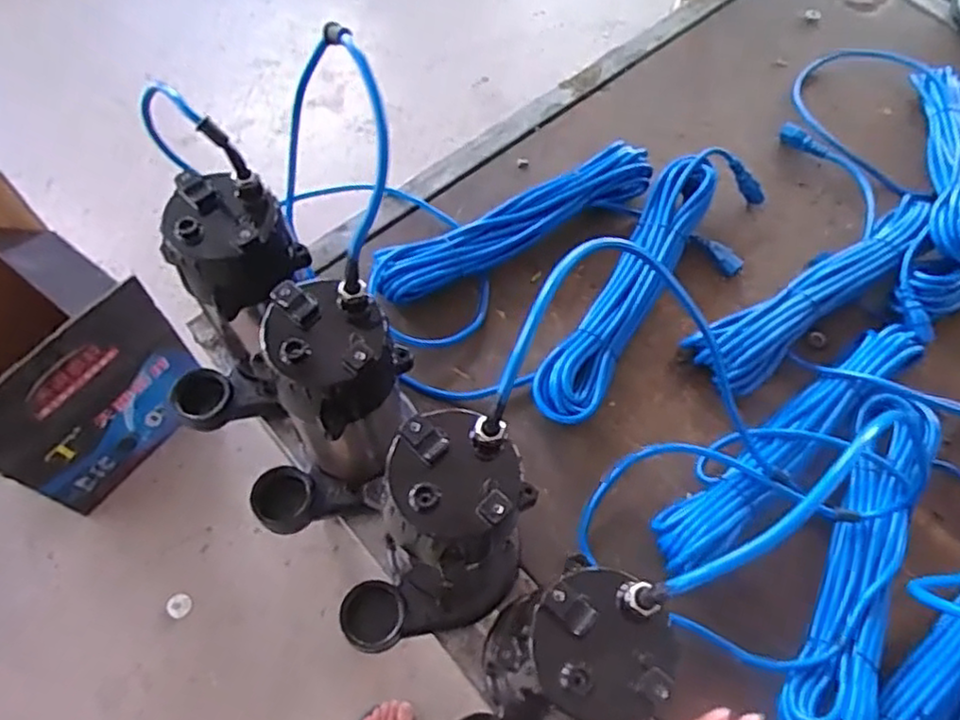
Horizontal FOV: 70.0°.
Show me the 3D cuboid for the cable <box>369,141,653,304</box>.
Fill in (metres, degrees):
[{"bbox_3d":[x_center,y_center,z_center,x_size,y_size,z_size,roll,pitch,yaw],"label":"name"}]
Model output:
[{"bbox_3d":[0.039,-0.149,0.761,0.353,0.056,0.069,-26,67,-14],"label":"cable"}]

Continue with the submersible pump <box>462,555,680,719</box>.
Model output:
[{"bbox_3d":[0.043,0.223,0.461,0.149,0.222,0.106,-18,66,-11],"label":"submersible pump"}]

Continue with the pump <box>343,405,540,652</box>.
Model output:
[{"bbox_3d":[-0.034,0.143,0.500,0.096,0.232,0.157,33,67,14],"label":"pump"}]

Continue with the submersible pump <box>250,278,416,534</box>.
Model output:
[{"bbox_3d":[-0.114,0.062,0.538,0.123,0.225,0.150,33,67,13],"label":"submersible pump"}]

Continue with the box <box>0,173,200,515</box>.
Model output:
[{"bbox_3d":[-0.818,-0.001,1.262,0.375,0.470,0.388,32,67,13],"label":"box"}]

